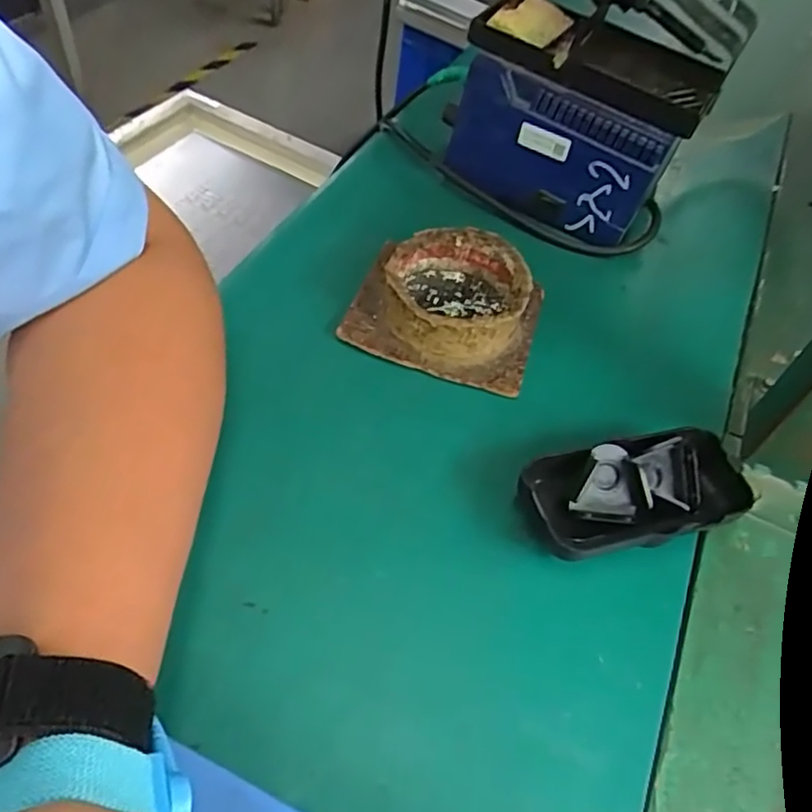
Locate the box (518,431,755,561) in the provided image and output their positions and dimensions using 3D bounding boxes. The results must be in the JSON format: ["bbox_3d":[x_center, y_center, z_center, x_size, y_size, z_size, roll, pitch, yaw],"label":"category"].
[{"bbox_3d":[0.113,0.046,0.320,0.110,0.027,0.051,-9,53,-13],"label":"box"}]

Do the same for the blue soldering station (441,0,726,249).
[{"bbox_3d":[0.117,-0.201,0.462,0.161,0.114,0.097,27,52,15],"label":"blue soldering station"}]

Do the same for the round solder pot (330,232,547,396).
[{"bbox_3d":[0.025,-0.064,0.388,0.110,0.038,0.092,17,51,7],"label":"round solder pot"}]

